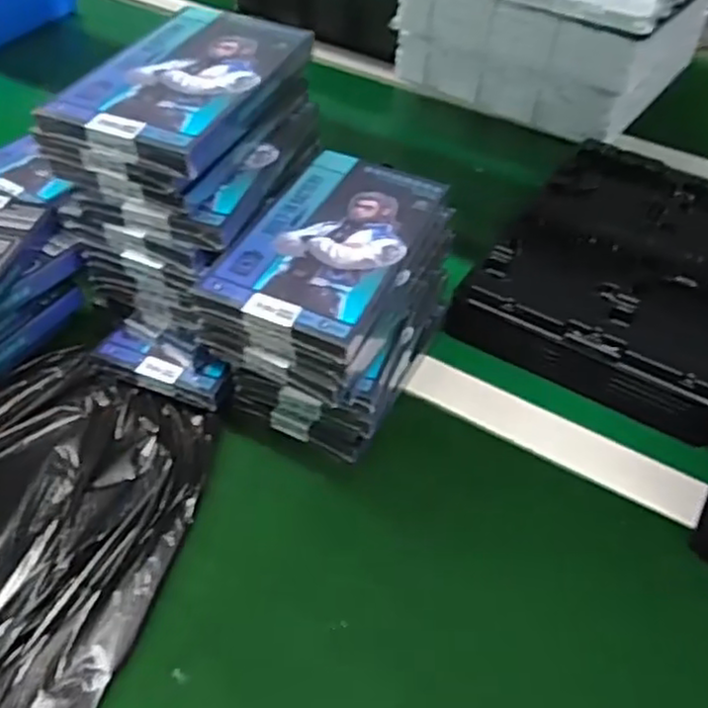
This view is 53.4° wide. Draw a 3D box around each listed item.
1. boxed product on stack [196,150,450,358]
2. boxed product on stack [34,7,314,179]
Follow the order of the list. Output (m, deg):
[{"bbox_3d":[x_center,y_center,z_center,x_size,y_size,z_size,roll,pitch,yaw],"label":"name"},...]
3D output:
[{"bbox_3d":[-0.011,-0.071,0.433,0.092,0.013,0.167,20,48,15],"label":"boxed product on stack"},{"bbox_3d":[-0.101,-0.169,0.434,0.108,0.020,0.169,15,46,10],"label":"boxed product on stack"}]

